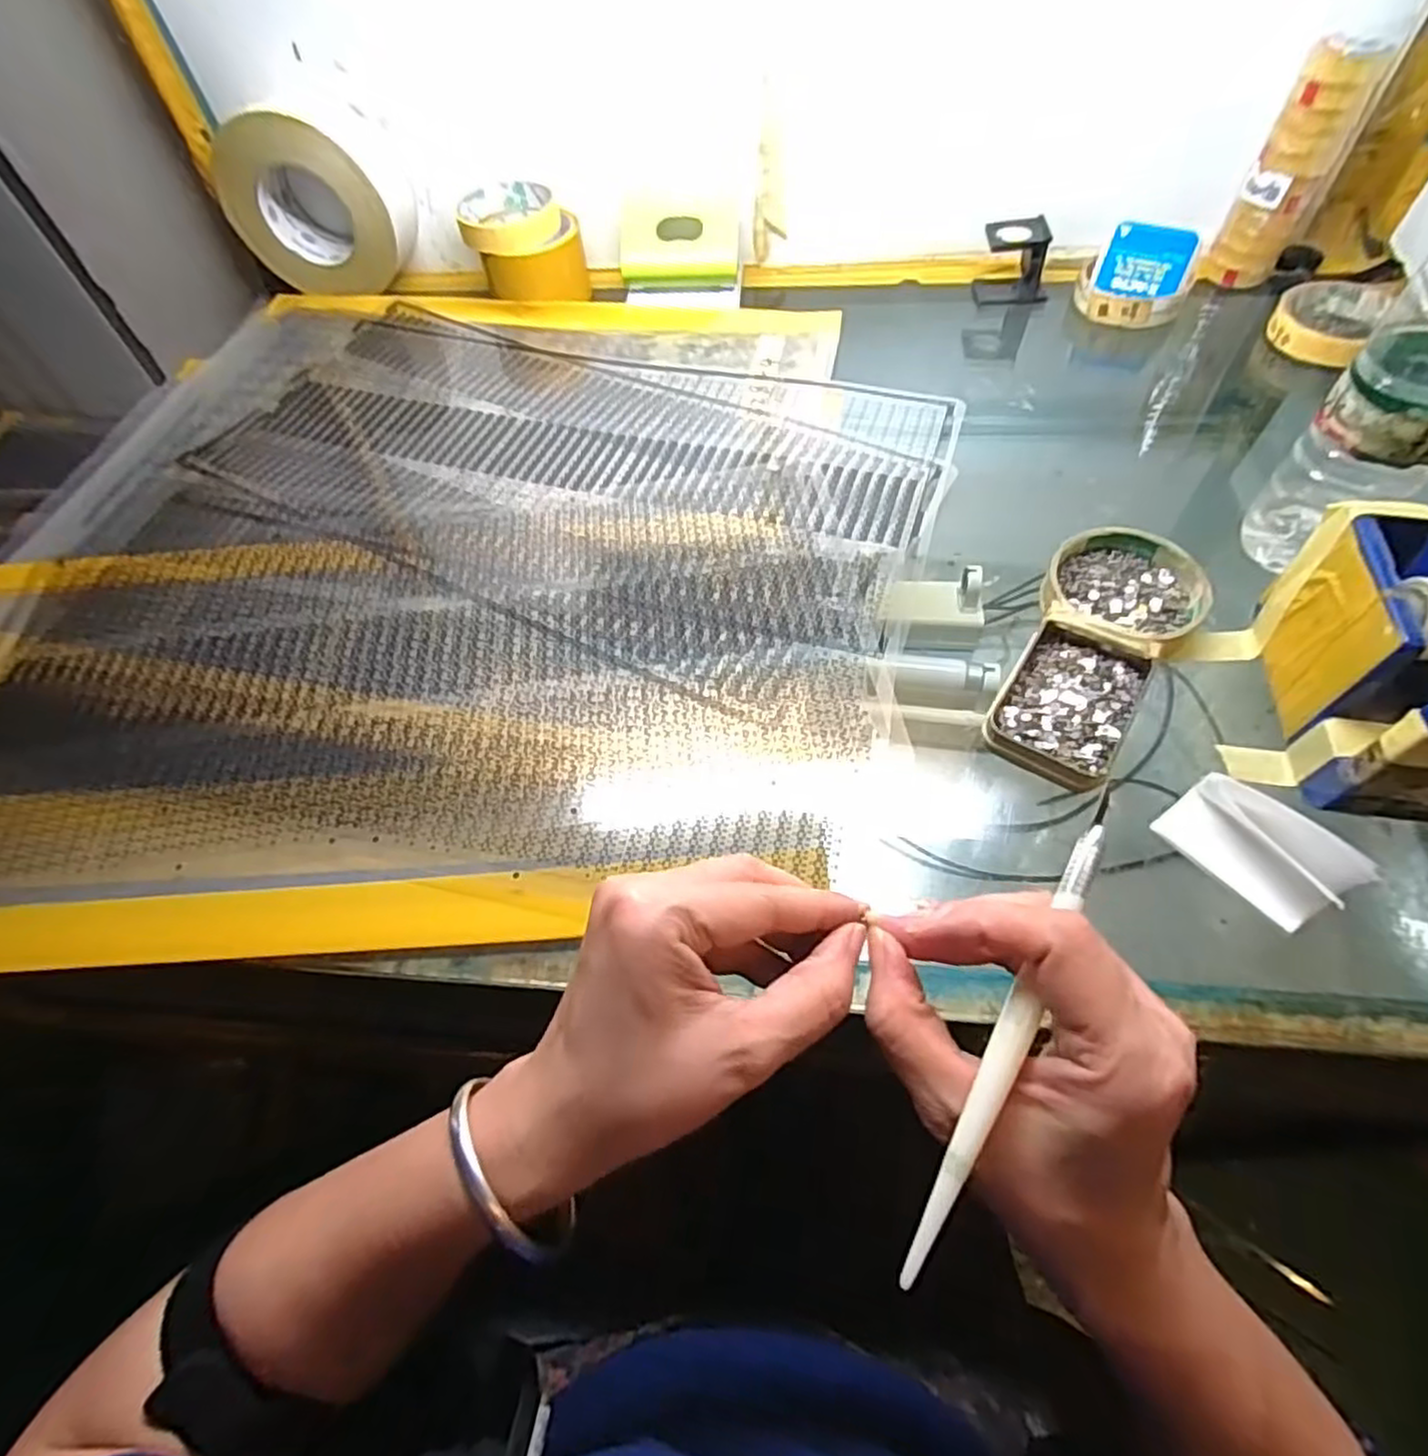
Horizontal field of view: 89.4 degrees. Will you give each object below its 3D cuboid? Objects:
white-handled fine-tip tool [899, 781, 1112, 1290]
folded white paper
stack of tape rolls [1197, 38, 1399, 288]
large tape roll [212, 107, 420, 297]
[{"bbox_3d":[0.088,0.083,0.208,0.008,0.005,0.151,25,75,19],"label":"white-handled fine-tip tool"},{"bbox_3d":[0.241,0.053,0.320,0.037,0.025,0.068,-34,61,-16],"label":"folded white paper"},{"bbox_3d":[0.437,-0.423,0.544,0.052,0.146,0.056,30,64,21],"label":"stack of tape rolls"},{"bbox_3d":[-0.336,-0.447,0.619,0.144,0.125,0.062,0,58,4],"label":"large tape roll"}]

